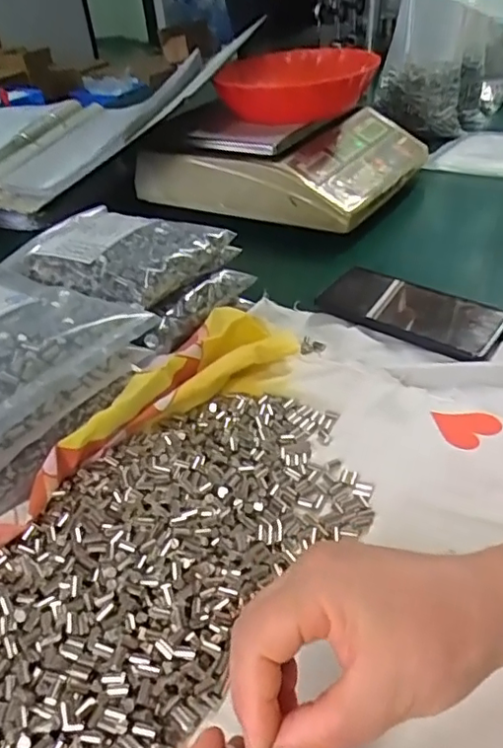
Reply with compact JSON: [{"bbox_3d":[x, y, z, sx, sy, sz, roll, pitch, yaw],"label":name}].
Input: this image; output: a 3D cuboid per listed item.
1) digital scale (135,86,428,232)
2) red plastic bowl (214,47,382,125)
[{"bbox_3d":[0.046,-0.302,0.788,0.316,0.099,0.256,17,43,27],"label":"digital scale"},{"bbox_3d":[0.062,-0.382,0.765,0.191,0.068,0.196,4,39,13],"label":"red plastic bowl"}]

